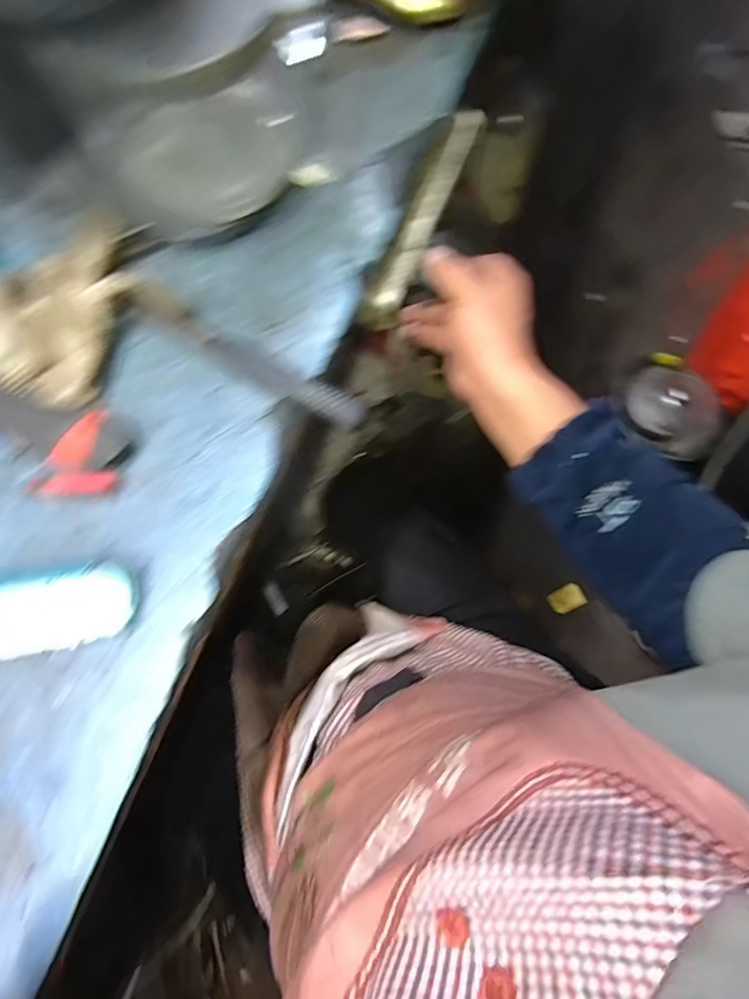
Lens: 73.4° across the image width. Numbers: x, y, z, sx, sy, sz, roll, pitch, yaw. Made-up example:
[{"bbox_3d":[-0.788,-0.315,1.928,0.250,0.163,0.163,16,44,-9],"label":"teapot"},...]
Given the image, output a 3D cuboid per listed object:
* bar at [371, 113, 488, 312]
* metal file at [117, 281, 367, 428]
[{"bbox_3d":[0.050,-0.264,0.450,0.027,0.012,0.214,23,82,4],"label":"bar"},{"bbox_3d":[-0.095,-0.106,0.367,0.193,0.020,0.024,29,78,7],"label":"metal file"}]

